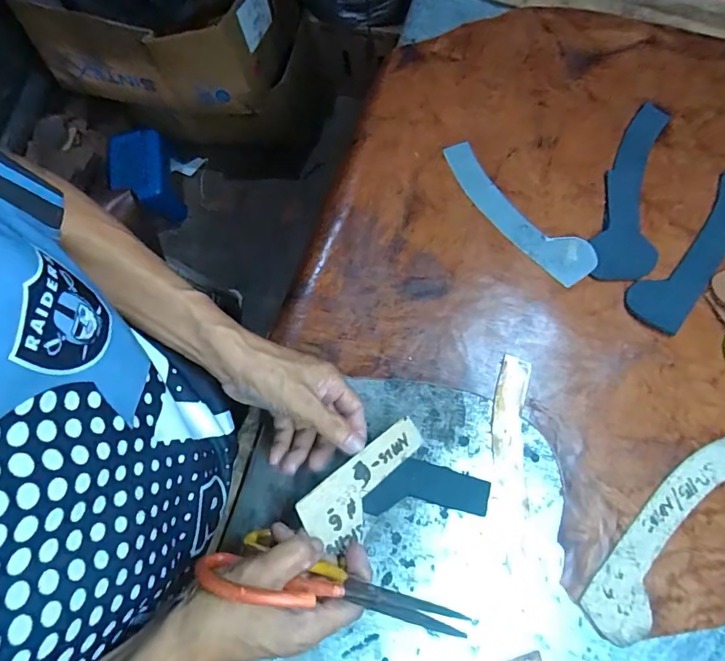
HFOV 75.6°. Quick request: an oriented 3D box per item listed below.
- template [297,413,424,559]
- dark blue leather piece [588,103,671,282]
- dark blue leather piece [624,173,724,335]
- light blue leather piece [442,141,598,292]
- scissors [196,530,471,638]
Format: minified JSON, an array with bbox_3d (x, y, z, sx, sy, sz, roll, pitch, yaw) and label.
[{"bbox_3d":[0.006,0.126,0.384,0.120,0.004,0.050,-34,86,-27],"label":"template"},{"bbox_3d":[0.296,-0.149,0.503,0.066,0.006,0.220,21,76,1],"label":"dark blue leather piece"},{"bbox_3d":[0.344,-0.084,0.479,0.055,0.004,0.200,40,80,10],"label":"dark blue leather piece"},{"bbox_3d":[0.162,-0.128,0.500,0.049,0.005,0.197,-41,79,-8],"label":"light blue leather piece"},{"bbox_3d":[-0.022,0.173,0.324,0.176,0.077,0.023,10,76,5],"label":"scissors"}]

